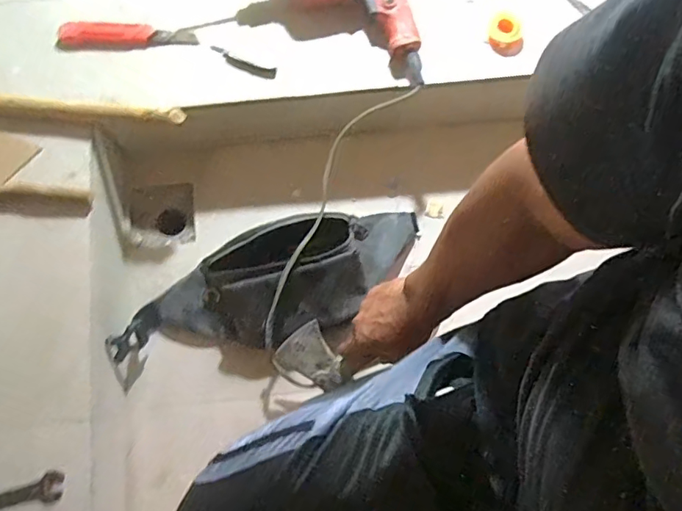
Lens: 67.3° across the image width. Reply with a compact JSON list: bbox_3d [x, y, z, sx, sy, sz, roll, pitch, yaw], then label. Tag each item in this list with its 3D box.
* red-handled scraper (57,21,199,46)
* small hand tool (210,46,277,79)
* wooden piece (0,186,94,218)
[{"bbox_3d":[-0.303,-0.314,0.721,0.190,0.012,0.036,-1,76,-2],"label":"red-handled scraper"},{"bbox_3d":[-0.139,-0.272,0.722,0.100,0.004,0.020,22,76,4],"label":"small hand tool"},{"bbox_3d":[-0.435,-0.065,0.658,0.214,0.023,0.039,-6,76,-3],"label":"wooden piece"}]

